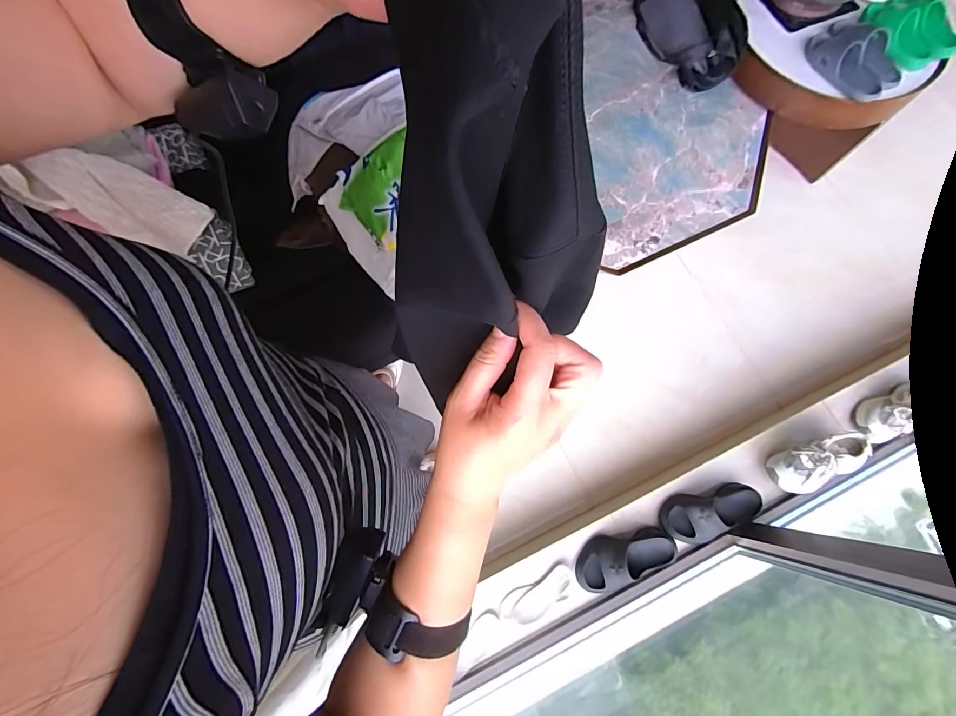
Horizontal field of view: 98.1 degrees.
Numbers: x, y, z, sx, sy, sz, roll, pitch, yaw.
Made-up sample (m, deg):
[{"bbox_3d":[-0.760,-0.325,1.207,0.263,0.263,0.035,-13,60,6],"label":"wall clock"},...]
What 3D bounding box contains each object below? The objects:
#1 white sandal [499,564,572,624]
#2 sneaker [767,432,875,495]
[{"bbox_3d":[0.158,0.633,1.102,0.206,0.034,0.081,-26,76,-8],"label":"white sandal"},{"bbox_3d":[0.933,0.287,1.134,0.244,0.089,0.113,-23,75,5],"label":"sneaker"}]

